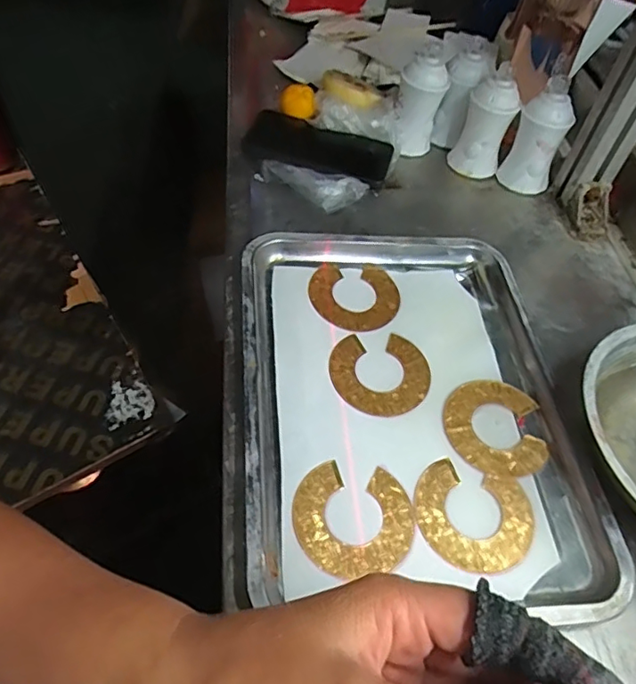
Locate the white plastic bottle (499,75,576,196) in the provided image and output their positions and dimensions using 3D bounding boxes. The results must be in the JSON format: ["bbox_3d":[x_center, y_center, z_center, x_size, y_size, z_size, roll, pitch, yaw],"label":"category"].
[{"bbox_3d":[0.247,-0.227,0.613,0.053,0.105,0.057,27,56,17],"label":"white plastic bottle"}]

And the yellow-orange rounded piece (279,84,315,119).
[{"bbox_3d":[-0.024,-0.283,0.662,0.039,0.033,0.047,-11,54,-11],"label":"yellow-orange rounded piece"}]

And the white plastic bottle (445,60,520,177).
[{"bbox_3d":[0.189,-0.247,0.627,0.057,0.104,0.047,4,52,0],"label":"white plastic bottle"}]

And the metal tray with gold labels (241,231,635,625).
[{"bbox_3d":[0.071,0.035,0.443,0.254,0.030,0.330,-2,53,-5],"label":"metal tray with gold labels"}]

